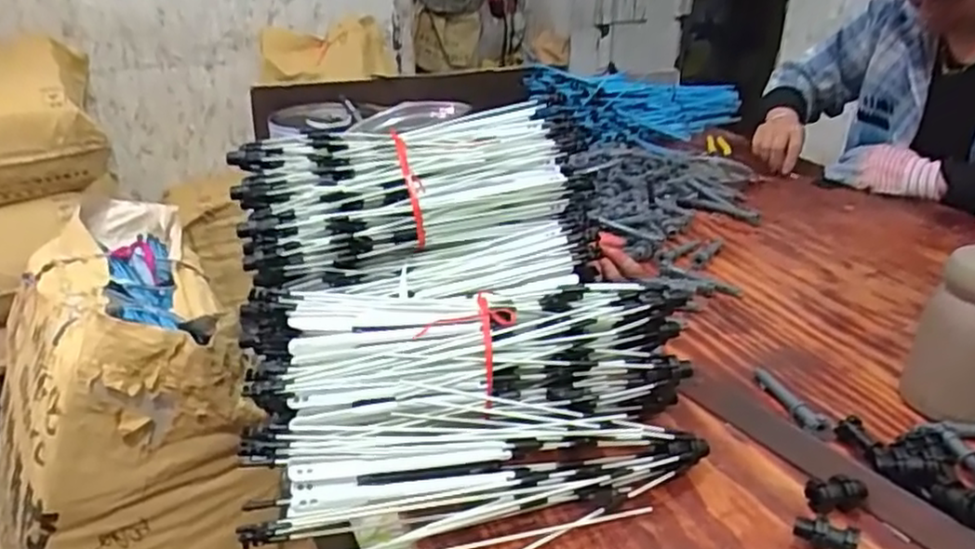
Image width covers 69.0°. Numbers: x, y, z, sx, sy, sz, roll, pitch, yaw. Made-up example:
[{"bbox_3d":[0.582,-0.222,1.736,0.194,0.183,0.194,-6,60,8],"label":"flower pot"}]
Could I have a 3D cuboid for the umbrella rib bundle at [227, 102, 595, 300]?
[{"bbox_3d":[-0.070,-0.072,0.664,0.312,0.156,0.080,-7,-10,-9],"label":"umbrella rib bundle"}]

